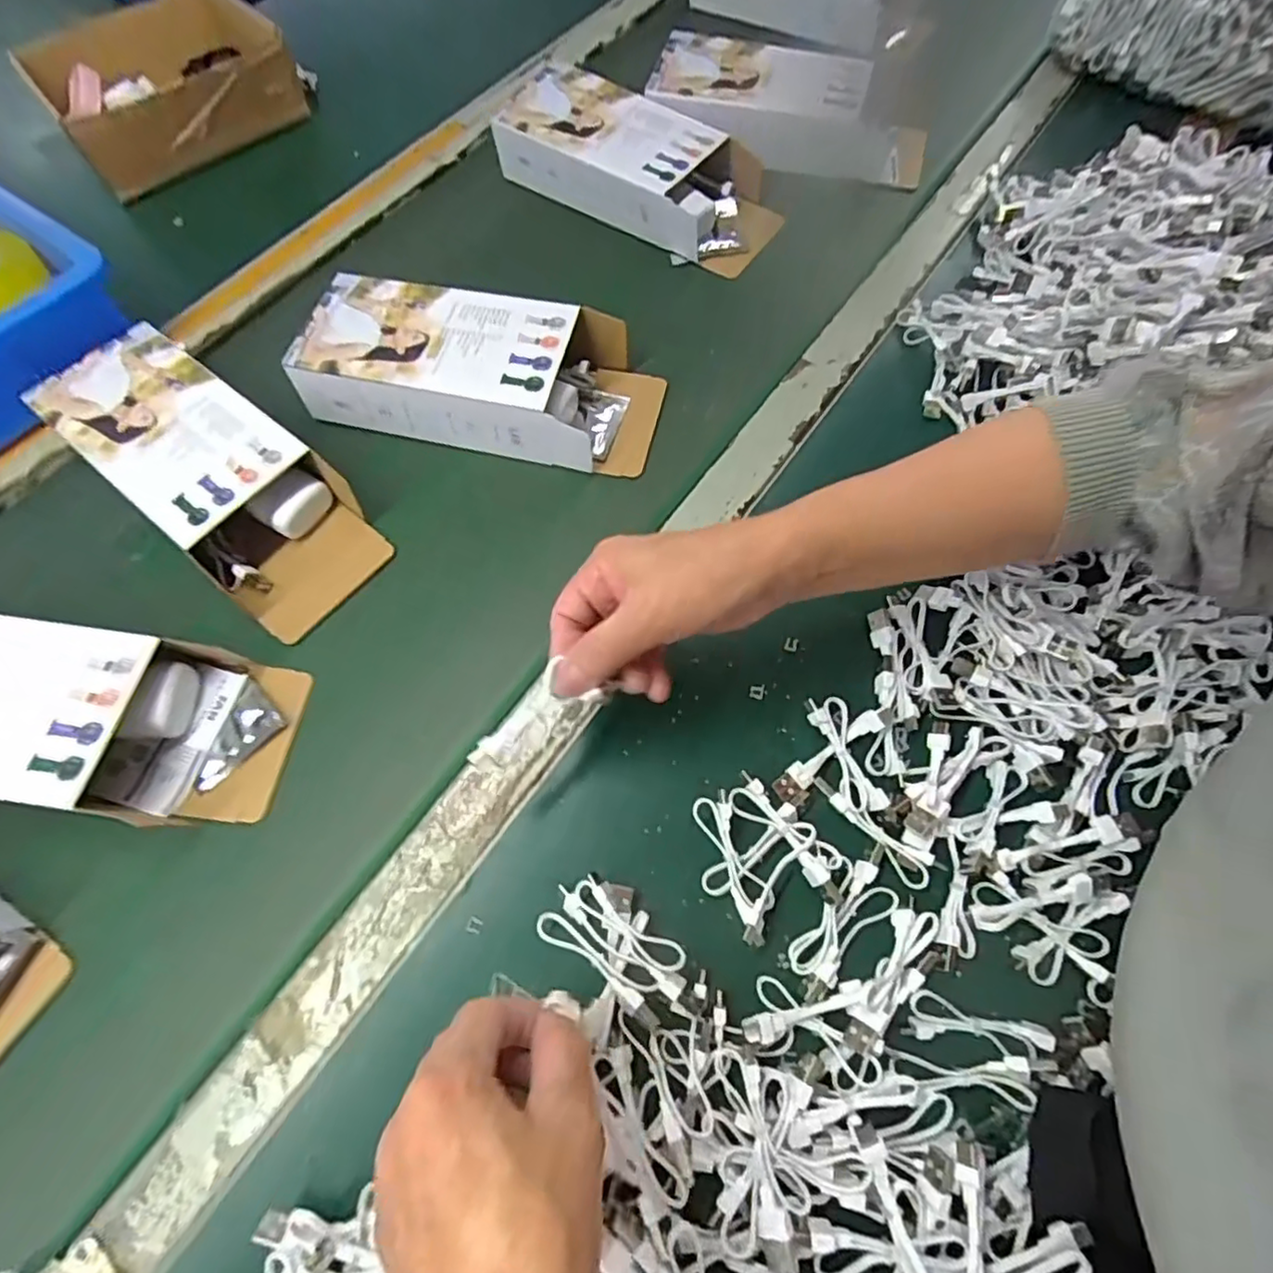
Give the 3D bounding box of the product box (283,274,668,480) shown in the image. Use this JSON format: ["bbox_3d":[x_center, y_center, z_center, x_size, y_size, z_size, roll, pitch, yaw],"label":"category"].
[{"bbox_3d":[-0.111,-0.193,0.472,0.251,0.061,0.098,11,65,8],"label":"product box"}]

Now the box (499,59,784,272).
[{"bbox_3d":[0.001,-0.416,0.558,0.242,0.058,0.104,33,70,17],"label":"box"}]

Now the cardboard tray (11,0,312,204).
[{"bbox_3d":[-0.468,-0.555,0.639,0.200,0.067,0.218,-33,69,-14],"label":"cardboard tray"}]

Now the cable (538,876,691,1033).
[{"bbox_3d":[-0.009,0.154,0.322,0.076,0.021,0.034,35,71,17],"label":"cable"}]

